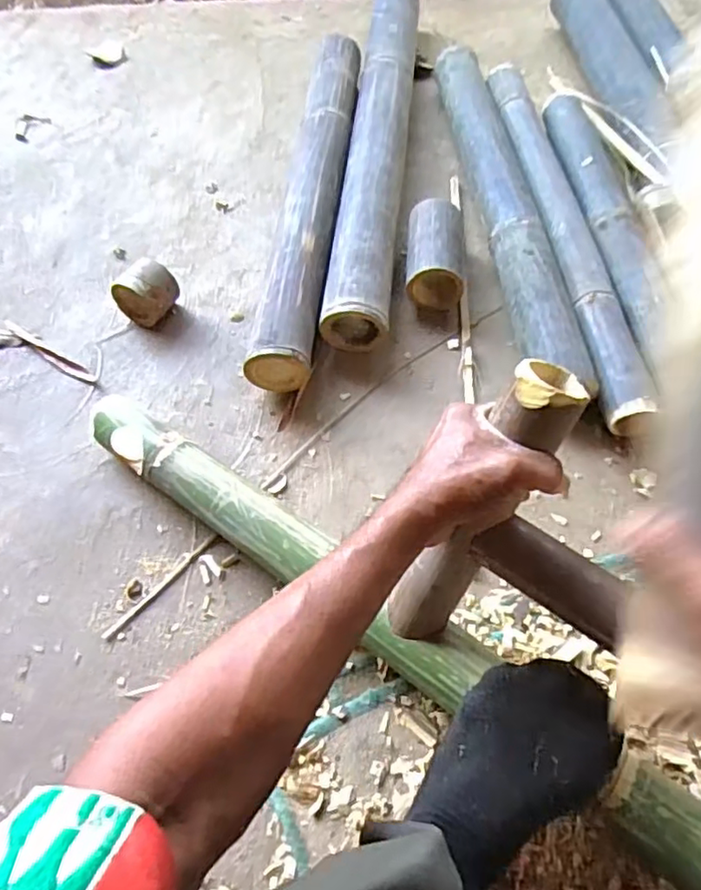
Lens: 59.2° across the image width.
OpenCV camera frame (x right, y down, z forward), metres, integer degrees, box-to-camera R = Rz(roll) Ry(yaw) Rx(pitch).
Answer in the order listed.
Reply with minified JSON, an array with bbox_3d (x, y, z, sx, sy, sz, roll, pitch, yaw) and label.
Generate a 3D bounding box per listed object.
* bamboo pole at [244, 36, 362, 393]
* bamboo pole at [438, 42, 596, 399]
[{"bbox_3d":[-0.051,-0.361,0.882,0.083,0.080,0.643,5,61,6],"label":"bamboo pole"},{"bbox_3d":[0.210,-0.338,0.863,0.076,0.069,0.647,-6,60,-1],"label":"bamboo pole"}]

